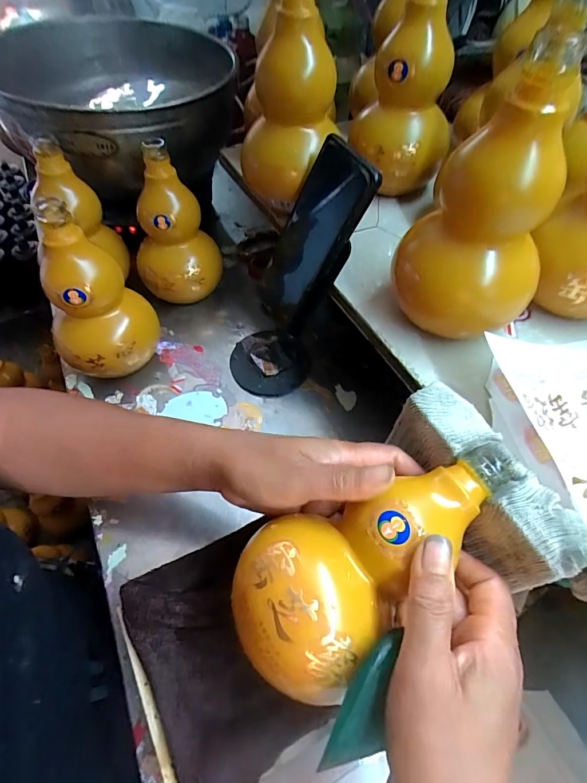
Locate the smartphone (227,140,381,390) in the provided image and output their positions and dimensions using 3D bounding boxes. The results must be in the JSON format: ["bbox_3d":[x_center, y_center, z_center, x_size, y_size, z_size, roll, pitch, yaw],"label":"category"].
[{"bbox_3d":[-0.008,-0.102,0.381,0.129,0.208,0.086,-27,59,-16],"label":"smartphone"}]

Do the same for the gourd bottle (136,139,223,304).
[{"bbox_3d":[-0.142,-0.177,0.454,0.090,0.168,0.074,9,57,7],"label":"gourd bottle"}]

